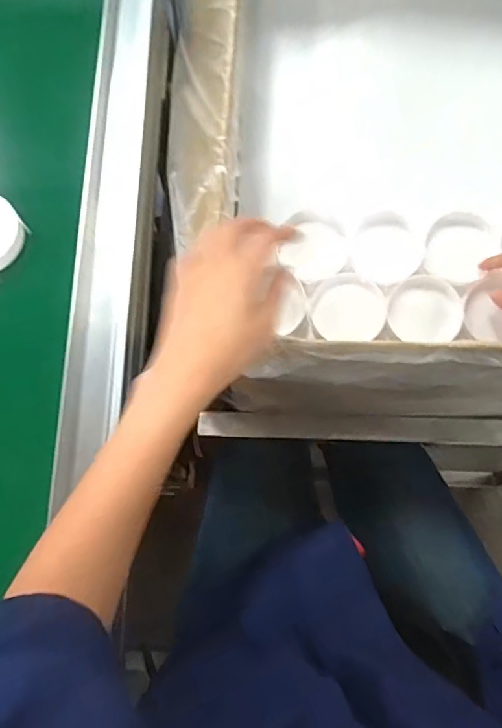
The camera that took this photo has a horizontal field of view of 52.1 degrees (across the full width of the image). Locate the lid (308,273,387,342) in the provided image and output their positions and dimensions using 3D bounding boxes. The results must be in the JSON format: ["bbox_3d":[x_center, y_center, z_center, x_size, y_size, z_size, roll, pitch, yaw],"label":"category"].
[{"bbox_3d":[0.100,-0.059,0.536,0.075,0.019,0.066,3,73,1],"label":"lid"}]

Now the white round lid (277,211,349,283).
[{"bbox_3d":[0.068,-0.125,0.557,0.071,0.017,0.072,0,94,0],"label":"white round lid"}]

